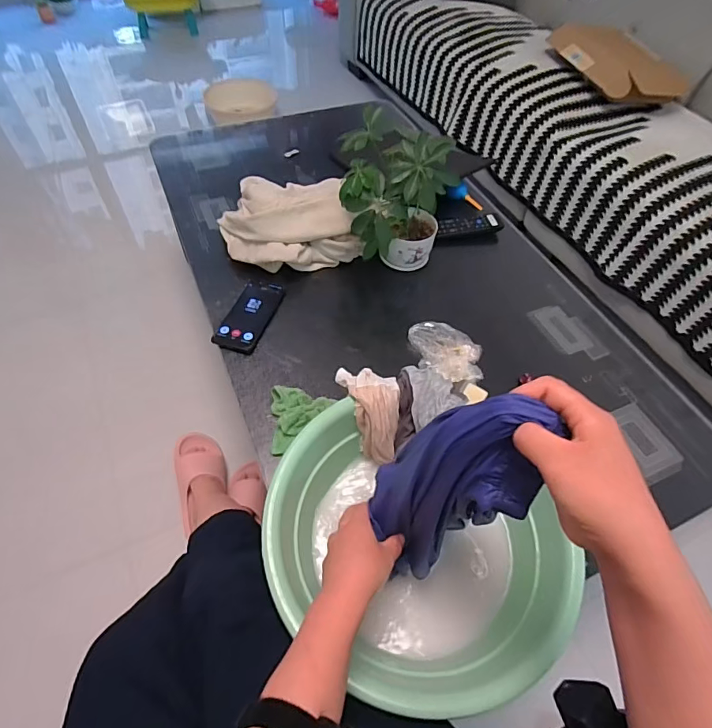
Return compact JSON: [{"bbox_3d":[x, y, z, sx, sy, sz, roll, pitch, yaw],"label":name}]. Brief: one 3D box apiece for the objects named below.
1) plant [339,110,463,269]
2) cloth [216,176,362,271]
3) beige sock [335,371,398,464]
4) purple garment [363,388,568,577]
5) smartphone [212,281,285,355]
[{"bbox_3d":[0.063,-0.273,0.791,0.174,0.252,0.183,5,55,0],"label":"plant"},{"bbox_3d":[-0.137,-0.289,0.896,0.243,0.094,0.217,-13,56,-12],"label":"cloth"},{"bbox_3d":[0.016,0.065,0.608,0.080,0.084,0.112,0,55,-2],"label":"beige sock"},{"bbox_3d":[0.077,0.111,0.413,0.064,0.285,0.091,5,54,-14],"label":"purple garment"},{"bbox_3d":[-0.190,-0.090,0.819,0.075,0.015,0.163,14,55,7],"label":"smartphone"}]

